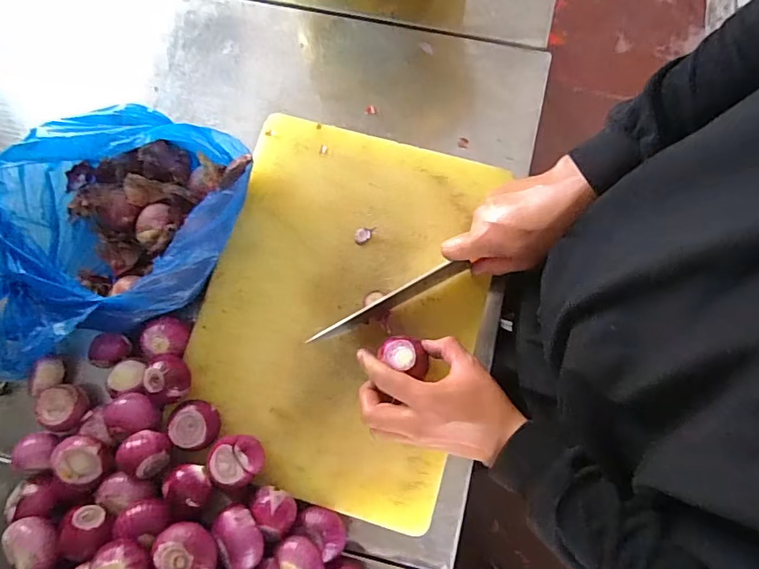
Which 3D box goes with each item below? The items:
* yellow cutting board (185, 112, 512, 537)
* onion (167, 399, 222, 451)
[{"bbox_3d":[-0.041,0.024,0.526,0.291,0.022,0.400,15,78,3],"label":"yellow cutting board"},{"bbox_3d":[-0.189,0.145,0.491,0.044,0.030,0.046,0,80,2],"label":"onion"}]

